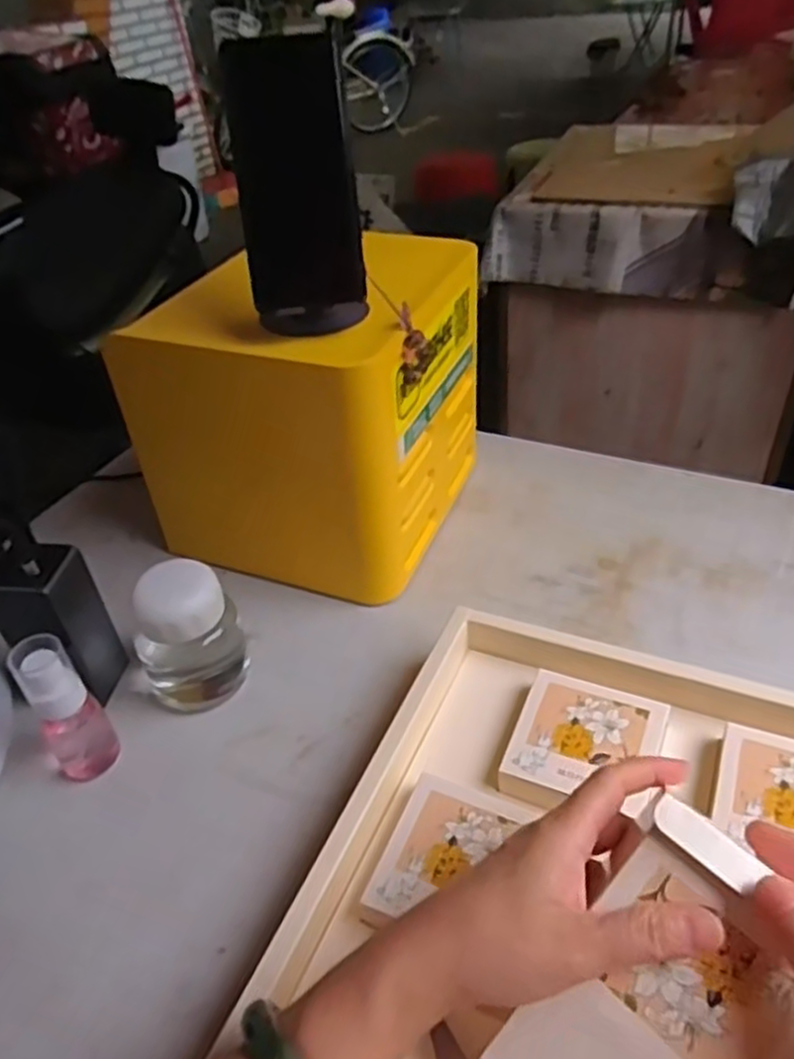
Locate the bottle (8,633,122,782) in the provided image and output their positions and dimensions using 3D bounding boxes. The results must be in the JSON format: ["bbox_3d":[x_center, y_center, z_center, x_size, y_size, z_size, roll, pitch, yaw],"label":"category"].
[{"bbox_3d":[-0.221,0.121,0.488,0.041,0.124,0.030,-30,43,-27],"label":"bottle"}]

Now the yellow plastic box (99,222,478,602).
[{"bbox_3d":[-0.070,-0.102,0.656,0.241,0.240,0.220,9,40,20],"label":"yellow plastic box"}]

